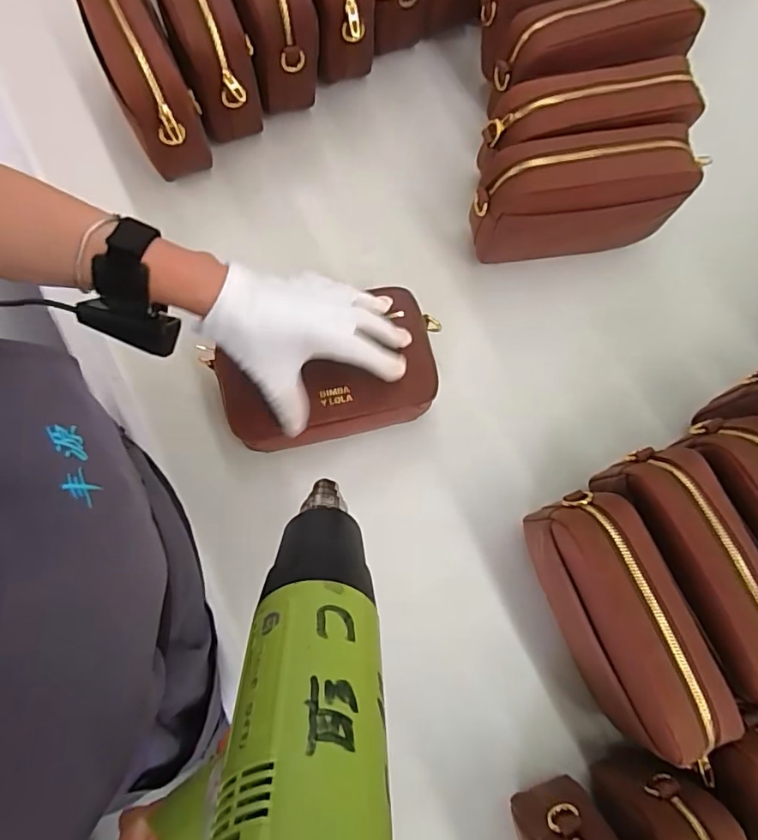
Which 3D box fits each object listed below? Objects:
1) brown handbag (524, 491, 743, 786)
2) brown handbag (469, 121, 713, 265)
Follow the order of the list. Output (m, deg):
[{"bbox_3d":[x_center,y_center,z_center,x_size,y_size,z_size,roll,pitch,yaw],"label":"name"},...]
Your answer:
[{"bbox_3d":[0.184,0.159,0.404,0.075,0.100,0.204,-22,79,-6],"label":"brown handbag"},{"bbox_3d":[0.186,-0.209,0.507,0.195,0.131,0.063,-7,78,-3],"label":"brown handbag"}]

